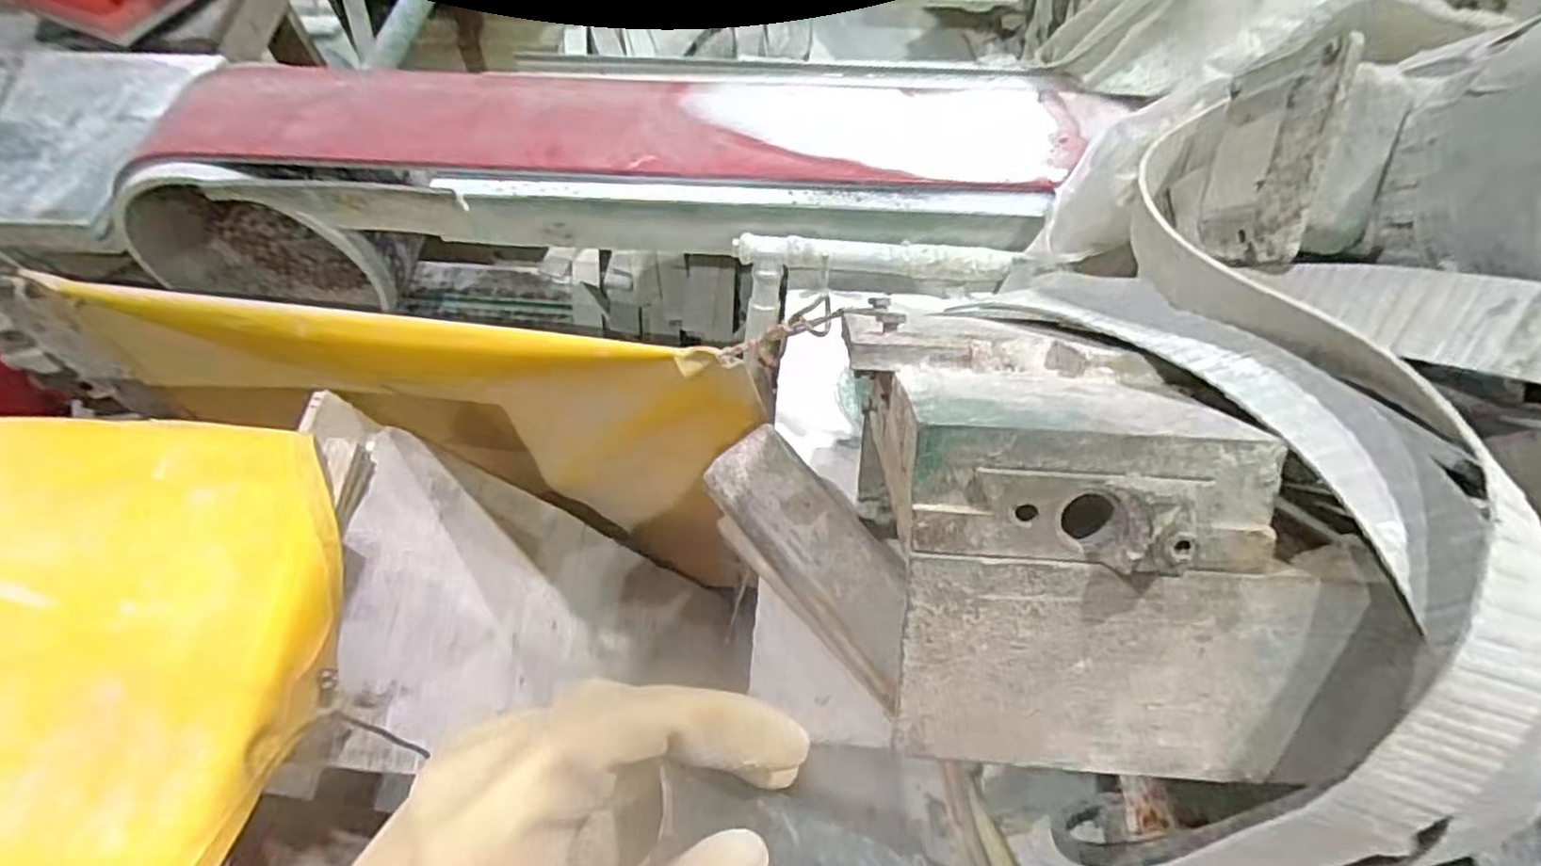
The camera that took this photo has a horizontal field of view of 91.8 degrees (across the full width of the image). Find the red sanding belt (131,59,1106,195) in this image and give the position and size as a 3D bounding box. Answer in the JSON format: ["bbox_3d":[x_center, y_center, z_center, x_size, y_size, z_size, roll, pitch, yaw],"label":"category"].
[{"bbox_3d":[-0.155,-0.316,0.743,0.906,0.020,0.160,4,62,3],"label":"red sanding belt"}]

